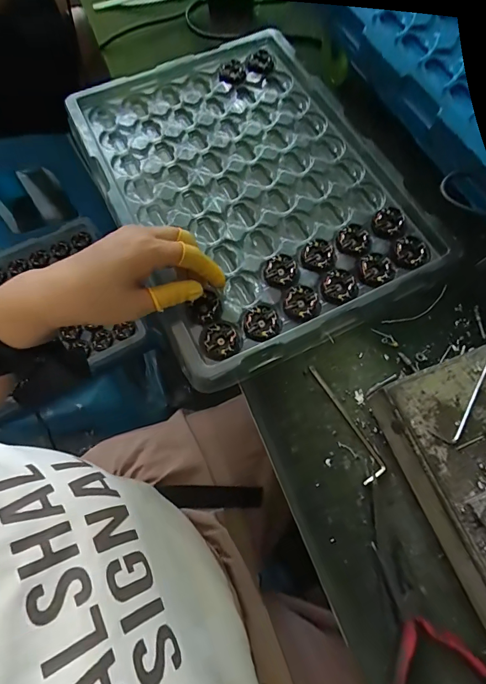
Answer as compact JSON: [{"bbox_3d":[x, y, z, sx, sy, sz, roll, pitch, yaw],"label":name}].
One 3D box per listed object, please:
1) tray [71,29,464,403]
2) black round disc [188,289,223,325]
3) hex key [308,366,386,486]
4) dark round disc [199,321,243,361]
[{"bbox_3d":[0.002,-0.164,0.394,0.260,0.034,0.361,-25,68,-8],"label":"tray"},{"bbox_3d":[-0.033,-0.030,0.344,0.029,0.008,0.028,-1,67,2],"label":"black round disc"},{"bbox_3d":[0.085,0.063,0.319,0.021,0.007,0.101,-20,68,-6],"label":"hex key"},{"bbox_3d":[-0.019,-0.001,0.334,0.035,0.007,0.036,-1,67,2],"label":"dark round disc"}]

